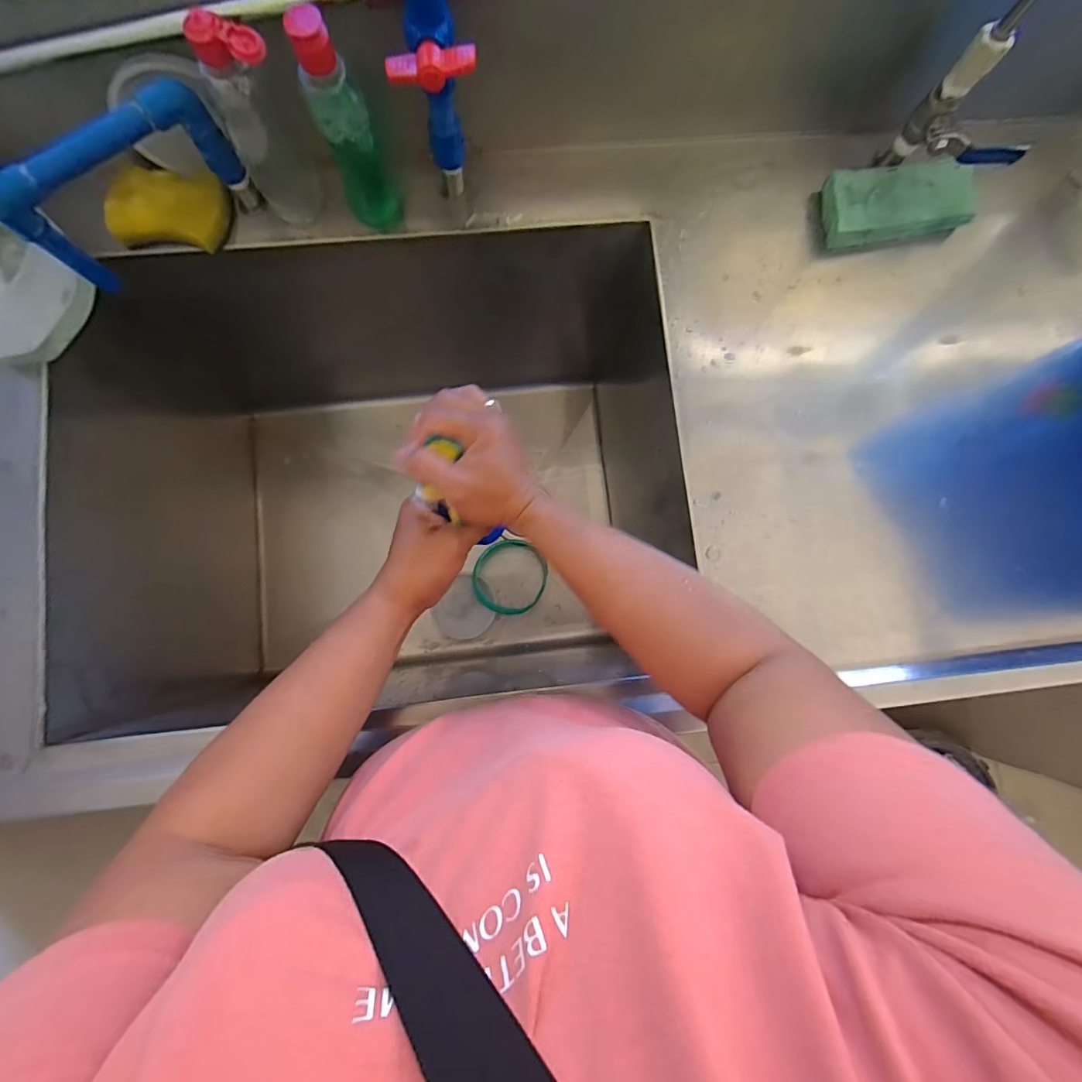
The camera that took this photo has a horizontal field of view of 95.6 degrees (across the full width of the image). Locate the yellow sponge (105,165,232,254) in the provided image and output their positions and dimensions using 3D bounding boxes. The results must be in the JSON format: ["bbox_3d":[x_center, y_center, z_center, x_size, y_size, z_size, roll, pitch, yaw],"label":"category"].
[{"bbox_3d":[-0.355,-0.323,0.471,0.102,0.023,0.076,1,84,-3],"label":"yellow sponge"}]

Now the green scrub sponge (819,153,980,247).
[{"bbox_3d":[0.368,-0.349,0.507,0.151,0.041,0.070,-9,84,-4],"label":"green scrub sponge"}]

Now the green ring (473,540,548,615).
[{"bbox_3d":[-0.053,0.063,0.830,0.125,0.010,0.120,0,91,-15],"label":"green ring"}]

